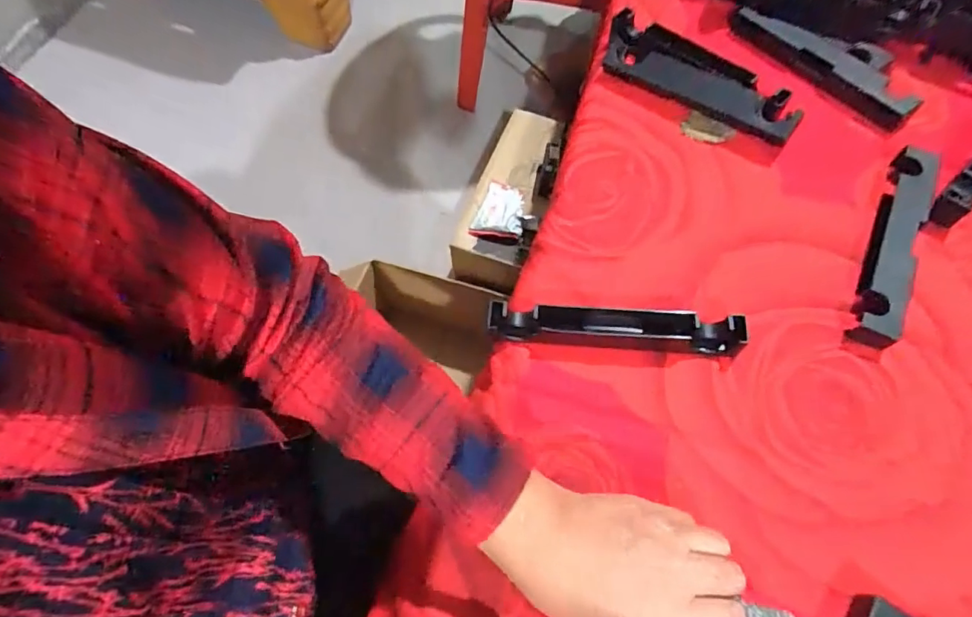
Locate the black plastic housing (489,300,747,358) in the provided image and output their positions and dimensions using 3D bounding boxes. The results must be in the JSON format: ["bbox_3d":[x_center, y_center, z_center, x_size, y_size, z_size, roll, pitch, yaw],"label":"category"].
[{"bbox_3d":[0.103,0.016,0.420,0.198,0.031,0.025,3,66,4],"label":"black plastic housing"}]

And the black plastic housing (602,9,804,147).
[{"bbox_3d":[0.211,-0.237,0.542,0.221,0.029,0.071,40,73,18],"label":"black plastic housing"}]

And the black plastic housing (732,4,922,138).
[{"bbox_3d":[0.352,-0.265,0.554,0.068,0.021,0.210,-38,69,-14],"label":"black plastic housing"}]

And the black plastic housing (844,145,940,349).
[{"bbox_3d":[0.346,-0.059,0.446,0.035,0.025,0.205,24,69,13],"label":"black plastic housing"}]

